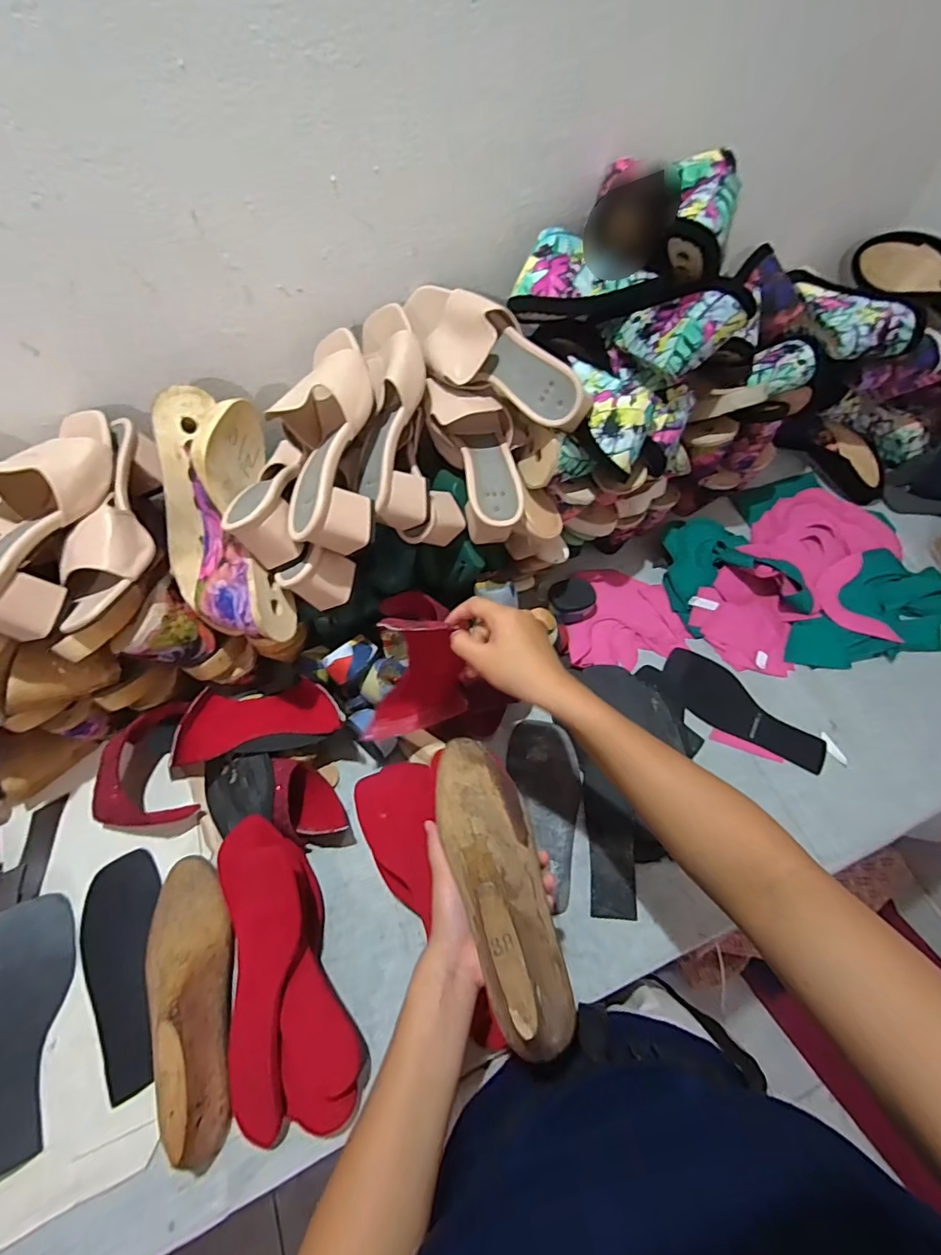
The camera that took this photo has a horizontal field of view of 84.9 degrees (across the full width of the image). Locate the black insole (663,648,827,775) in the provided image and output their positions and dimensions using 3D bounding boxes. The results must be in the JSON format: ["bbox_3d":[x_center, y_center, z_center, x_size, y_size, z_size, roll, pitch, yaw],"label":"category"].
[{"bbox_3d":[0.329,0.103,0.632,0.200,0.017,0.075,40,71,17],"label":"black insole"}]

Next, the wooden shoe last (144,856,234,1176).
[{"bbox_3d":[-0.266,0.337,0.463,0.080,0.066,0.245,-12,62,-5],"label":"wooden shoe last"}]

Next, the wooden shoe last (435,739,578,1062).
[{"bbox_3d":[0.021,0.185,0.406,0.070,0.077,0.235,-14,39,-6],"label":"wooden shoe last"}]

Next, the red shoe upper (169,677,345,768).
[{"bbox_3d":[-0.230,0.093,0.561,0.165,0.057,0.084,-9,64,-21],"label":"red shoe upper"}]

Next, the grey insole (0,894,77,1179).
[{"bbox_3d":[-0.419,0.370,0.480,0.085,0.011,0.204,-12,68,-27],"label":"grey insole"}]

